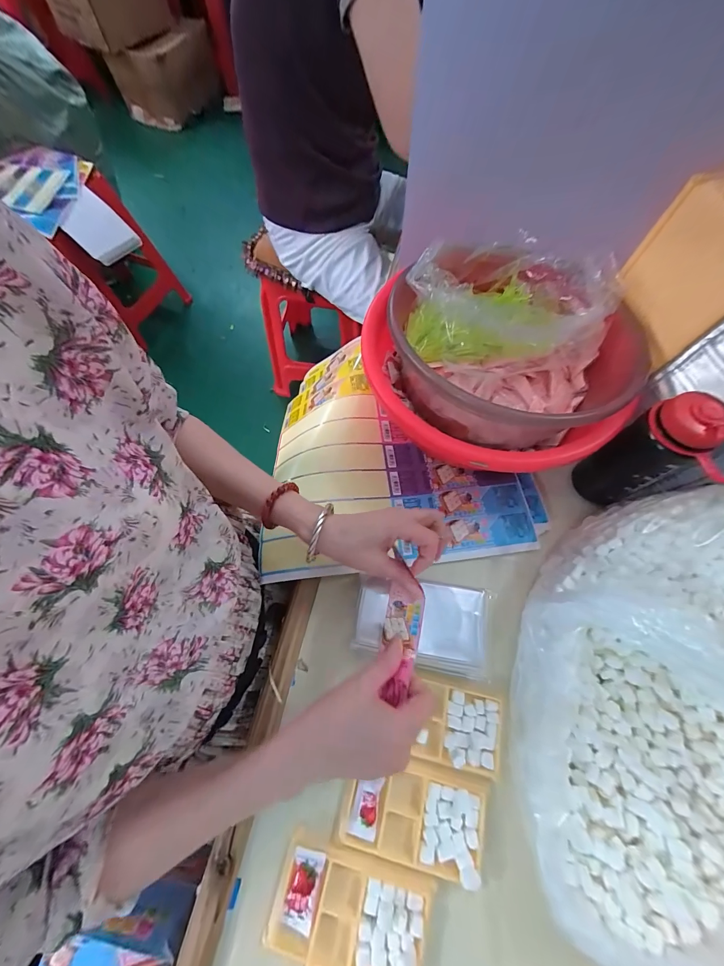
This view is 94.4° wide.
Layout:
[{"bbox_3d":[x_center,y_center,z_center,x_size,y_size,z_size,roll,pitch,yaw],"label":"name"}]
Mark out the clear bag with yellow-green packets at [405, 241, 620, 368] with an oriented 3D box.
[{"bbox_3d":[0.169,-0.226,0.411,0.229,0.075,0.144,-8,68,-3],"label":"clear bag with yellow-green packets"}]

